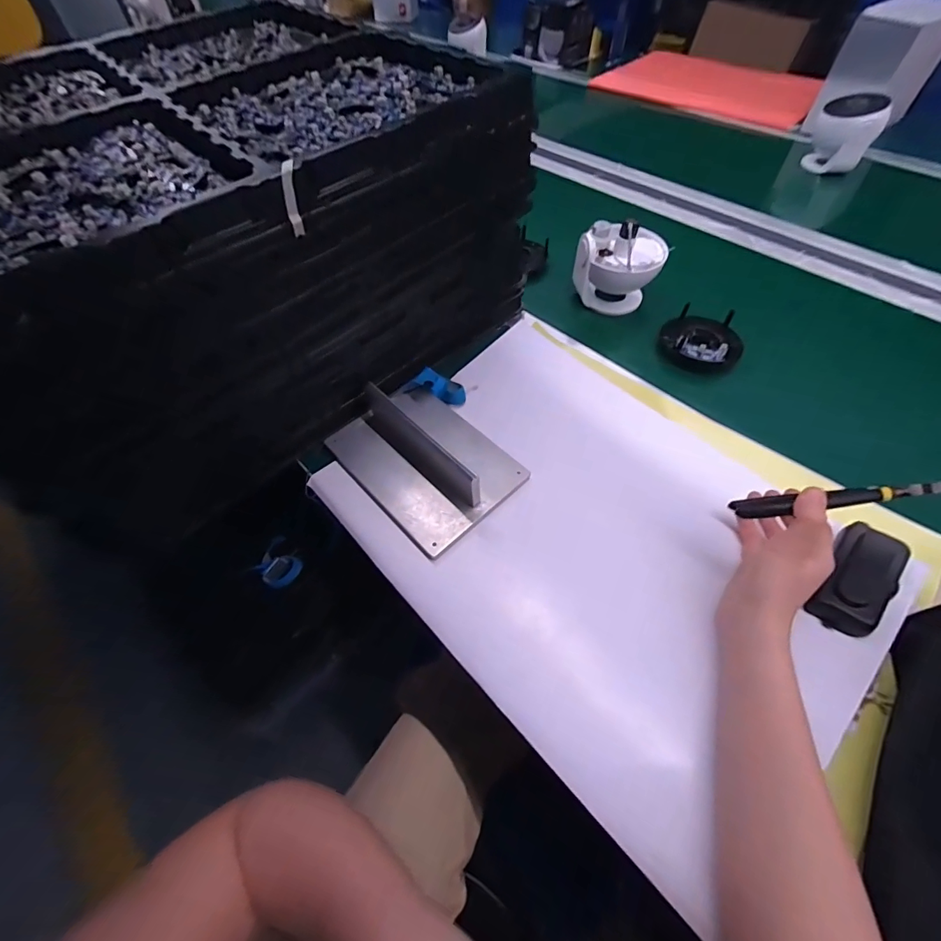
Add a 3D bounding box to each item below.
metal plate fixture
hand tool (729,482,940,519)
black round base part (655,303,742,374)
[{"bbox_3d":[-0.053,-0.026,0.461,0.142,0.061,0.196,-39,63,-22],"label":"metal plate fixture"},{"bbox_3d":[0.287,0.021,0.333,0.151,0.014,0.017,-9,56,18],"label":"hand tool"},{"bbox_3d":[0.310,-0.174,0.577,0.101,0.035,0.092,-1,56,1],"label":"black round base part"}]

